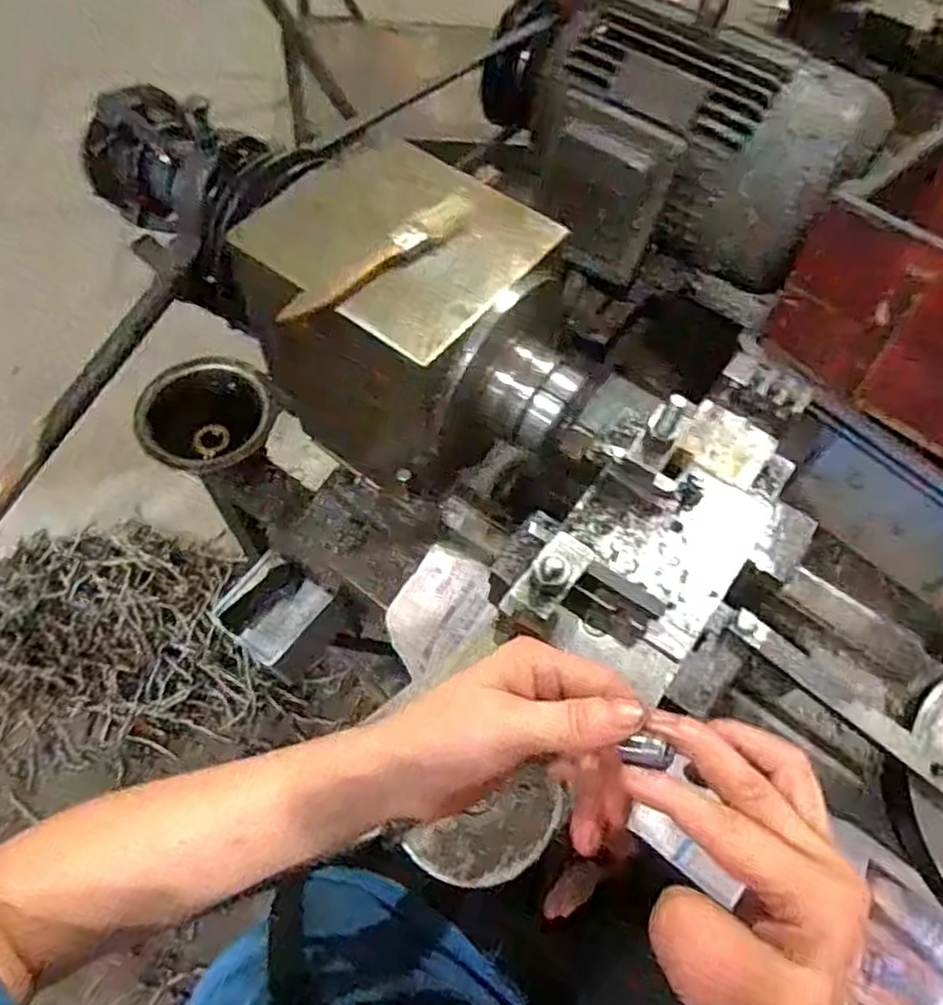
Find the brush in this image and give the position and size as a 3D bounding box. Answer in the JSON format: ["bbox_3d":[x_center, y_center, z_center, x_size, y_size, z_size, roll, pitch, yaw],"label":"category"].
[{"bbox_3d":[-0.056,-0.154,0.432,0.024,0.012,0.152,41,67,18],"label":"brush"}]

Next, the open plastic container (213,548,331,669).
[{"bbox_3d":[-0.205,0.107,0.688,0.088,0.043,0.093,31,64,14],"label":"open plastic container"}]

